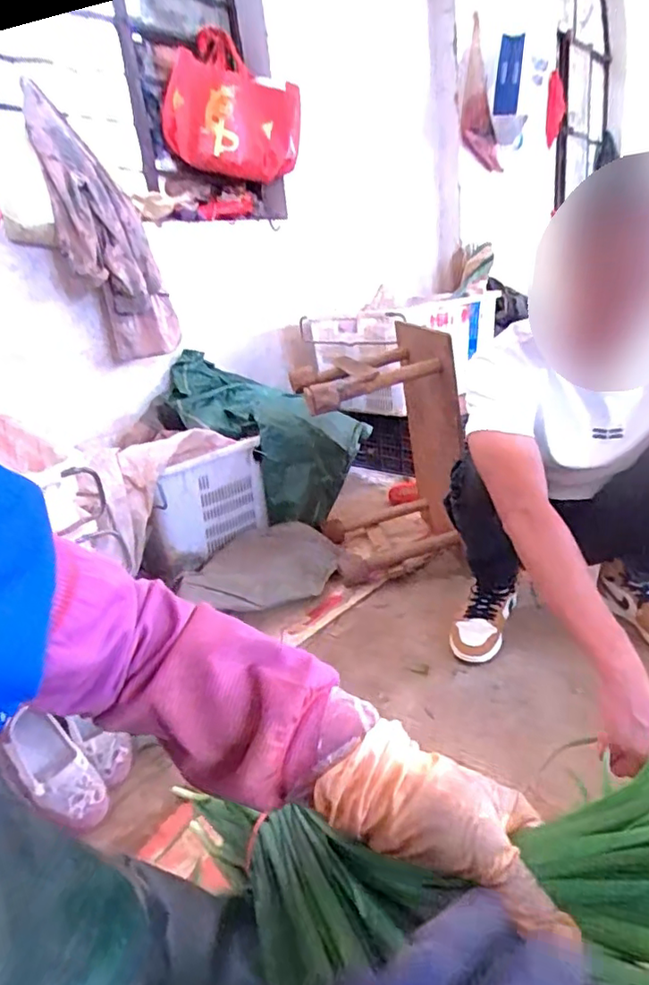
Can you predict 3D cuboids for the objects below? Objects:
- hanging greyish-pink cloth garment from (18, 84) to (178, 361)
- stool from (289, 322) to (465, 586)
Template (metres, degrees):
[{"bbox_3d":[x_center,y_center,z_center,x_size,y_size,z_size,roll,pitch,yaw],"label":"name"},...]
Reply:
[{"bbox_3d":[-0.545,-0.649,1.465,0.223,0.595,0.168,-11,21,-9],"label":"hanging greyish-pink cloth garment"},{"bbox_3d":[0.149,-0.100,1.511,0.369,0.587,0.437,-5,21,5],"label":"stool"}]

